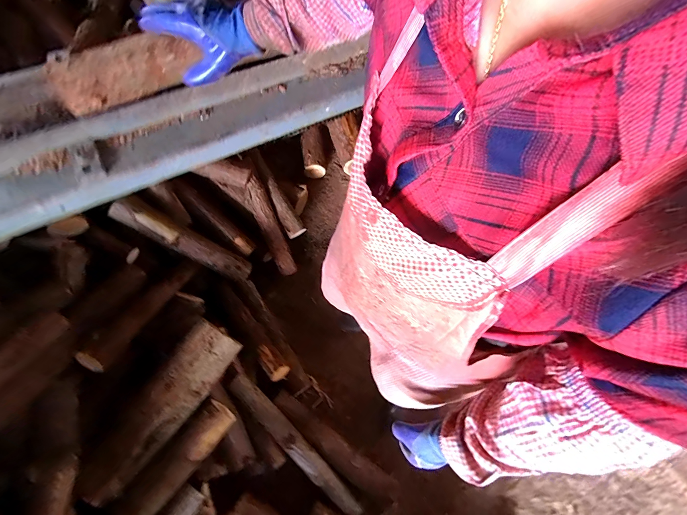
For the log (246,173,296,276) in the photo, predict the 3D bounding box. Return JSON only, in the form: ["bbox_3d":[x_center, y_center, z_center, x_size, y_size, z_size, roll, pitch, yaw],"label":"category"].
[{"bbox_3d":[-0.310,-0.122,1.296,0.080,0.074,0.425,-23,104,-11],"label":"log"}]

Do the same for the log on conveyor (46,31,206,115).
[{"bbox_3d":[-0.360,-0.312,0.512,0.220,0.062,0.072,-29,71,-14],"label":"log on conveyor"}]

